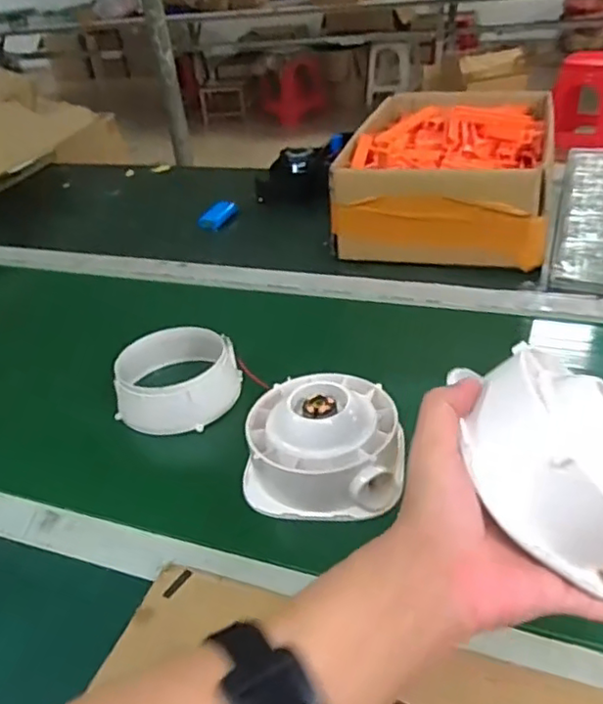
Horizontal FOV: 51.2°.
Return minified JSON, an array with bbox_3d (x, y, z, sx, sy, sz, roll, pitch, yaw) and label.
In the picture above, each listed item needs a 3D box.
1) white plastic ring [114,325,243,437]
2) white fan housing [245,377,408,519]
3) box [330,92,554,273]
[{"bbox_3d":[-0.128,0.027,0.653,0.125,0.066,0.125,-4,34,3],"label":"white plastic ring"},{"bbox_3d":[0.019,0.072,0.546,0.133,0.067,0.134,2,36,10],"label":"white fan housing"},{"bbox_3d":[0.221,-0.277,0.938,0.270,0.126,0.385,6,36,17],"label":"box"}]

